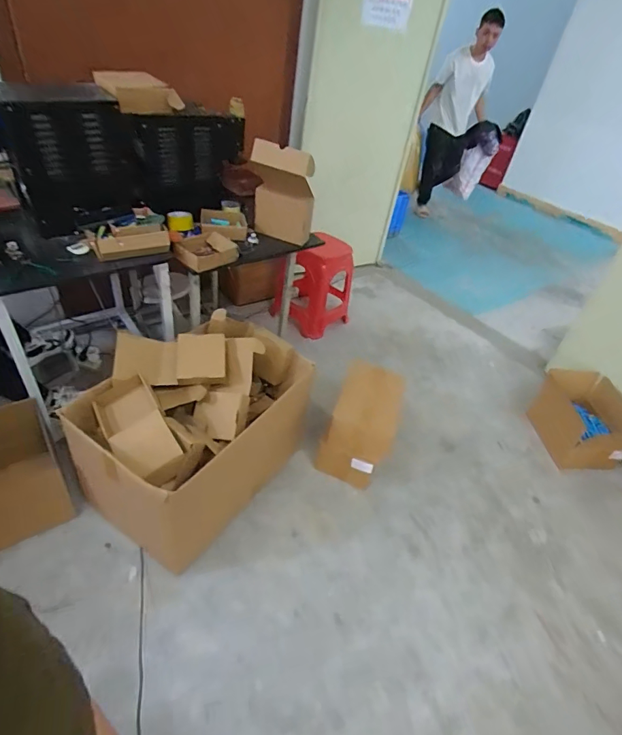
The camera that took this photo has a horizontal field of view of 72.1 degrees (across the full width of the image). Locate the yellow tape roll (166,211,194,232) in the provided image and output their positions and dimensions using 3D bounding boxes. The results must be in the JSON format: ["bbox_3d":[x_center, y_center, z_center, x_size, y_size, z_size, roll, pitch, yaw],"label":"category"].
[{"bbox_3d":[-0.474,-0.530,1.555,0.090,0.050,0.091,-3,42,-16],"label":"yellow tape roll"}]

